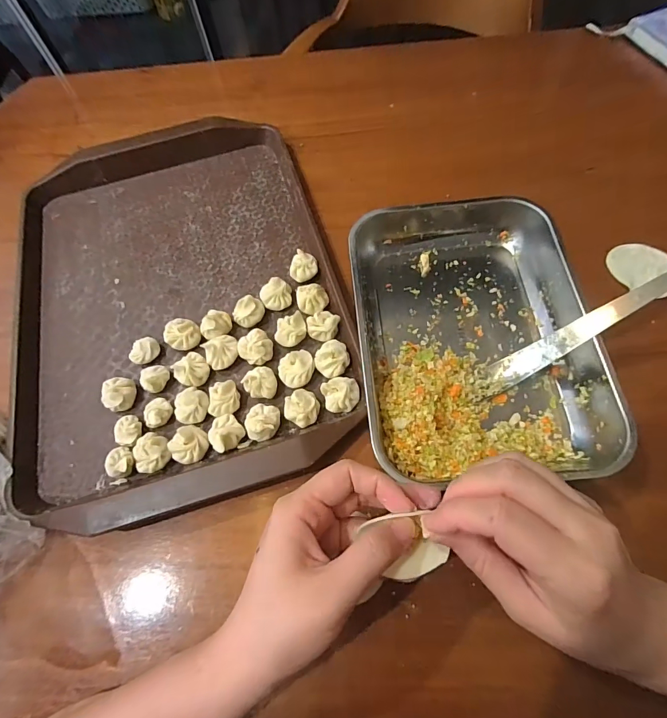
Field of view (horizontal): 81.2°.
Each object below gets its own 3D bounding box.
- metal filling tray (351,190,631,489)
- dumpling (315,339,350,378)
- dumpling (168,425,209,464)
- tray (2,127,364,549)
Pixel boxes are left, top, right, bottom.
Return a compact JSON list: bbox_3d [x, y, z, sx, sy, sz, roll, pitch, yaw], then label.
[{"bbox_3d":[0.113,-0.035,0.336,0.185,0.039,0.274,-5,64,1],"label":"metal filling tray"},{"bbox_3d":[-0.001,-0.001,0.333,0.027,0.016,0.029,41,73,20],"label":"dumpling"},{"bbox_3d":[-0.116,0.068,0.310,0.026,0.015,0.029,38,72,19],"label":"dumpling"},{"bbox_3d":[-0.155,-0.078,0.379,0.296,0.023,0.426,-17,64,-5],"label":"tray"}]

